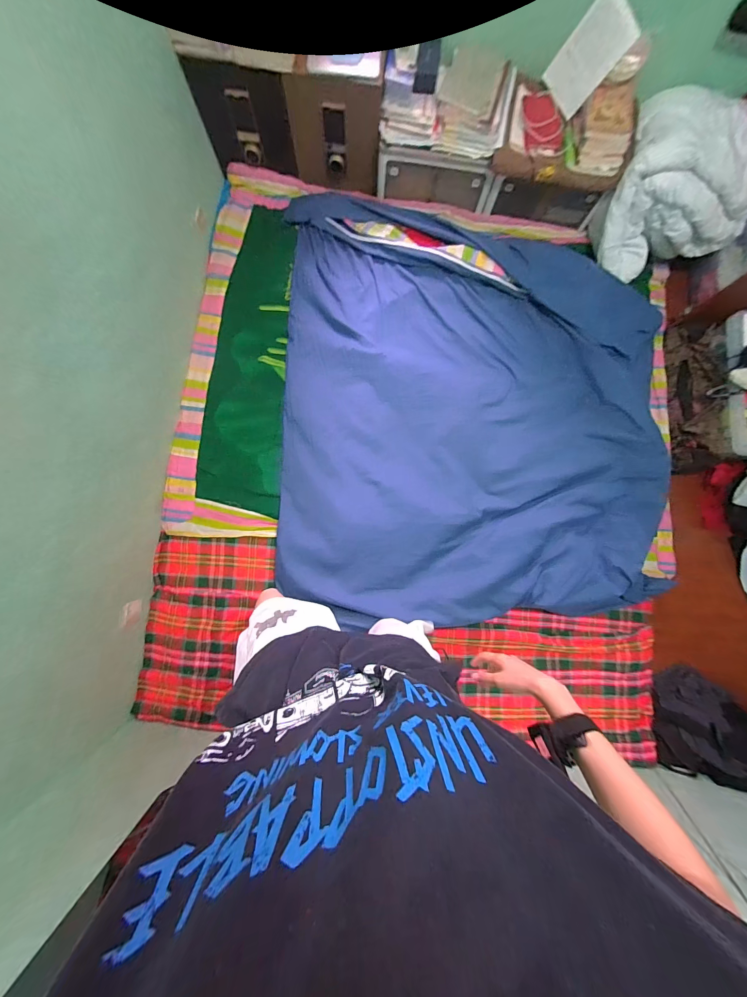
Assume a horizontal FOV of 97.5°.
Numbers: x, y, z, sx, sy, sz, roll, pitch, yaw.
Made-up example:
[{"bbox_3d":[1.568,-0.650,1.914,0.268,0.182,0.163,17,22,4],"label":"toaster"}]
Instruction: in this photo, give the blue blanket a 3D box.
[{"bbox_3d":[0.479,-0.422,1.459,1.701,0.104,1.858,3,84,-1],"label":"blue blanket"}]

